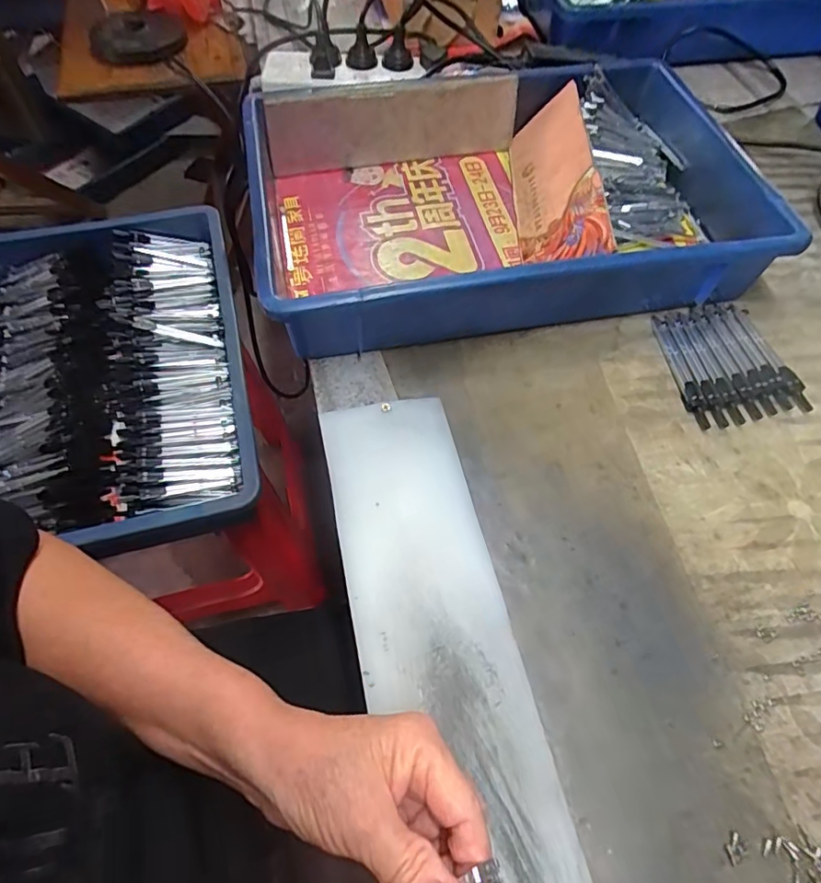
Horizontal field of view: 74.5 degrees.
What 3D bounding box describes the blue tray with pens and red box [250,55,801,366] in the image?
[{"bbox_3d":[0.078,-0.218,0.489,0.415,0.091,0.262,-10,60,-6],"label":"blue tray with pens and red box"}]

